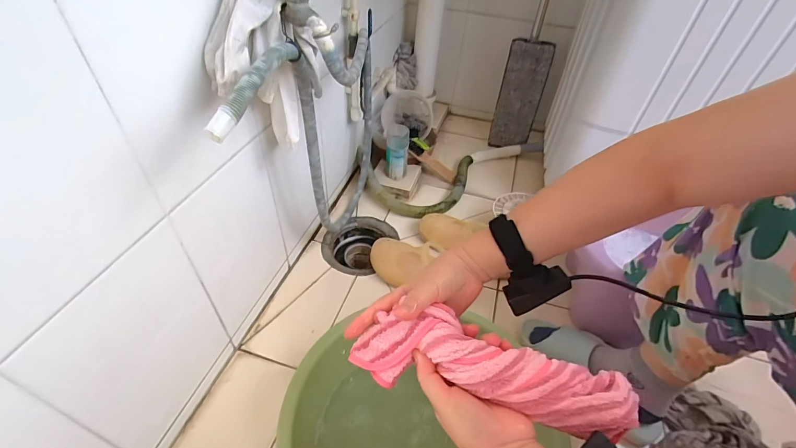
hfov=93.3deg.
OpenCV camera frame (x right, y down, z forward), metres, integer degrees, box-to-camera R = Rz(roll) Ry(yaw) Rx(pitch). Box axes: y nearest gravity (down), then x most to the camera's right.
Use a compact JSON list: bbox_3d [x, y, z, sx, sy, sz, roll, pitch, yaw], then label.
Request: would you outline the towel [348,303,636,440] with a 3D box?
[{"bbox_3d":[0.092,0.138,0.367,0.268,0.050,0.069,13,45,9],"label":"towel"}]

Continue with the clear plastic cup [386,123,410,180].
[{"bbox_3d":[-0.003,-0.185,0.994,0.059,0.148,0.048,7,44,2],"label":"clear plastic cup"}]

